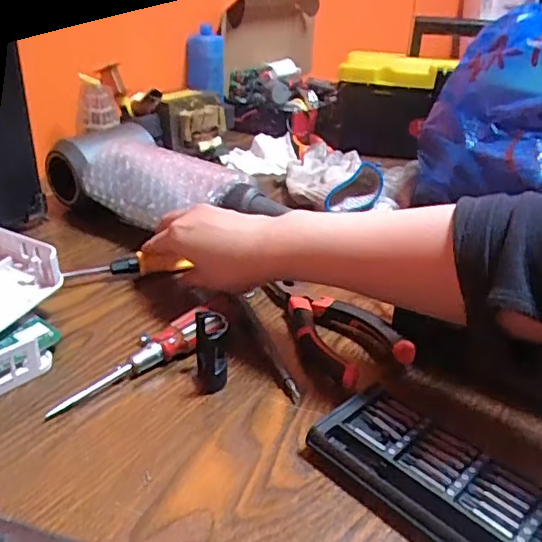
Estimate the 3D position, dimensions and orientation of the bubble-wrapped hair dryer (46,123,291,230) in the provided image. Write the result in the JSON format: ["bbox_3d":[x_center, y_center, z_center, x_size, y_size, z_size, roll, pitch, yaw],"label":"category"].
[{"bbox_3d":[-0.109,-0.075,0.540,0.243,0.079,0.097,24,34,33],"label":"bubble-wrapped hair dryer"}]

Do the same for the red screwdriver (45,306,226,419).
[{"bbox_3d":[-0.084,0.058,0.360,0.117,0.017,0.022,-30,41,-26],"label":"red screwdriver"}]

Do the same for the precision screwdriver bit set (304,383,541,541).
[{"bbox_3d":[0.092,0.113,0.278,0.063,0.015,0.153,-21,37,-38],"label":"precision screwdriver bit set"}]

